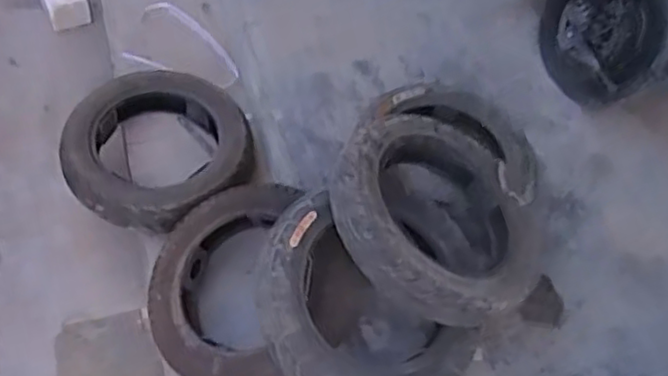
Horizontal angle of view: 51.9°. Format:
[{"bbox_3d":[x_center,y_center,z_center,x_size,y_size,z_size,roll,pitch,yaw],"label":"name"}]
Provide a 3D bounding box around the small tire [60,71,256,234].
[{"bbox_3d":[-0.338,-0.091,1.387,0.349,0.090,0.370,6,54,-8],"label":"small tire"}]

